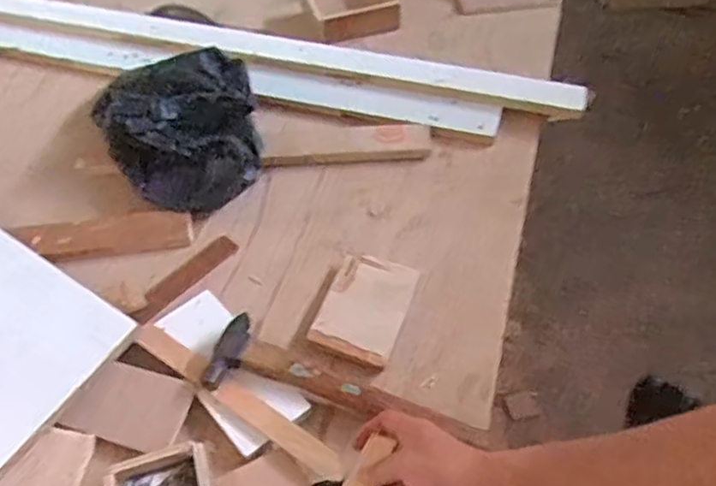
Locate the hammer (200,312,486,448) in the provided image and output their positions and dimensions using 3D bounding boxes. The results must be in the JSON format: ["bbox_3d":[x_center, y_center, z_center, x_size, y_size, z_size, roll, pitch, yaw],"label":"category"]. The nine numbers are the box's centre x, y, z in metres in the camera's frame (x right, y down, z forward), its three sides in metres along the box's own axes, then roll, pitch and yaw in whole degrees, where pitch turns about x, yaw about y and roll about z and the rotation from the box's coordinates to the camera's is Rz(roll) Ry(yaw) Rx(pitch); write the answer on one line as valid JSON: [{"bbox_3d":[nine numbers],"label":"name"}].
[{"bbox_3d":[-0.016,0.151,0.710,0.296,0.029,0.080,15,55,13],"label":"hammer"}]

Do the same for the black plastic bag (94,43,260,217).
[{"bbox_3d":[-0.247,-0.169,0.926,0.211,0.102,0.271,-18,54,-11],"label":"black plastic bag"}]

